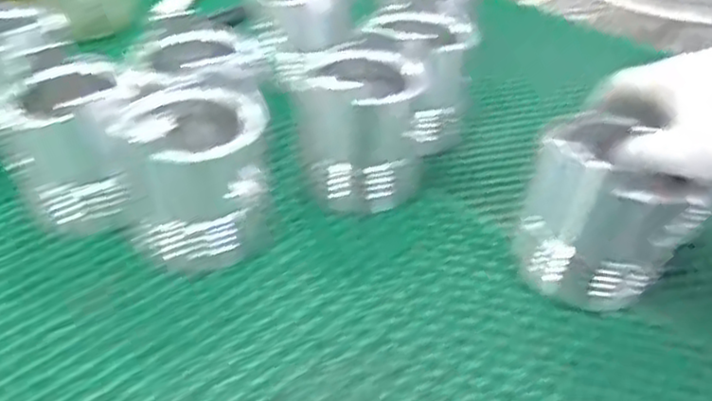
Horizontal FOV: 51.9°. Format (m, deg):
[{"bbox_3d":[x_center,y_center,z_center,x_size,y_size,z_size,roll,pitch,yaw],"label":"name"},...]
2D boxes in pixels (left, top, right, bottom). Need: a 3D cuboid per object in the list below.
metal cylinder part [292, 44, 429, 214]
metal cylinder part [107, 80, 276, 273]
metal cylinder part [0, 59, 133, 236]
[{"bbox_3d":[0.003,-0.055,0.505,0.085,0.088,0.073,-2,38,-4],"label":"metal cylinder part"},{"bbox_3d":[-0.098,-0.018,0.456,0.088,0.093,0.080,-8,39,-12],"label":"metal cylinder part"},{"bbox_3d":[-0.183,-0.035,0.477,0.079,0.091,0.072,0,38,-1],"label":"metal cylinder part"}]

